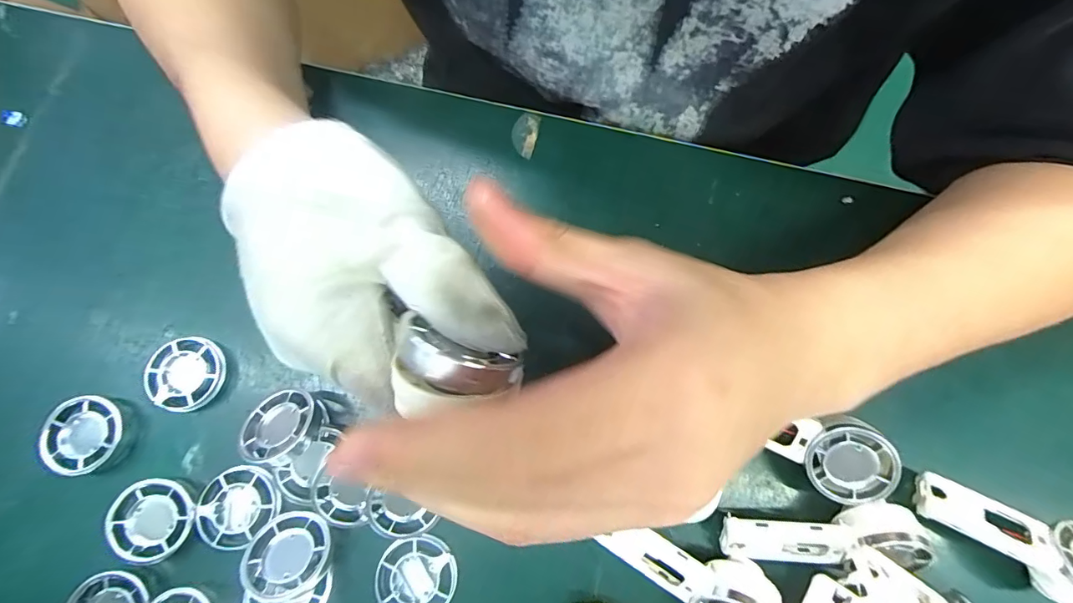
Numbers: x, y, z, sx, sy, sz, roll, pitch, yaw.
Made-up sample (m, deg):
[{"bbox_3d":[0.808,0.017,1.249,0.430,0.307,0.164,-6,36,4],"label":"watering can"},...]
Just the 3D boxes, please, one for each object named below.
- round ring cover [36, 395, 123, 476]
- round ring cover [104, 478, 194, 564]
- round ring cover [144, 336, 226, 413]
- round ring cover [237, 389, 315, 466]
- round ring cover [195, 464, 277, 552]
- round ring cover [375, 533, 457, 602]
[{"bbox_3d":[-0.233,0.069,0.245,0.035,0.015,0.037,0,74,-1],"label":"round ring cover"},{"bbox_3d":[-0.189,0.108,0.232,0.036,0.010,0.037,0,74,-1],"label":"round ring cover"},{"bbox_3d":[-0.187,0.039,0.254,0.037,0.011,0.039,0,74,-1],"label":"round ring cover"},{"bbox_3d":[-0.126,0.060,0.231,0.035,0.005,0.036,-3,53,17],"label":"round ring cover"},{"bbox_3d":[-0.149,0.103,0.236,0.039,0.005,0.038,0,74,-1],"label":"round ring cover"},{"bbox_3d":[-0.059,0.136,0.233,0.038,0.007,0.038,0,74,-1],"label":"round ring cover"}]

